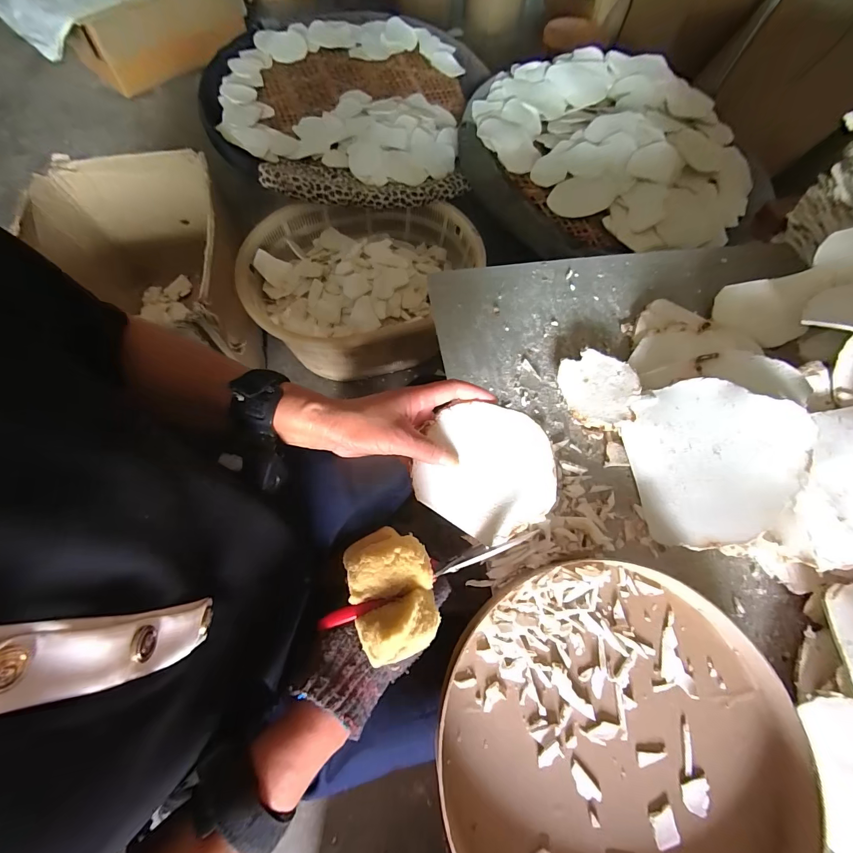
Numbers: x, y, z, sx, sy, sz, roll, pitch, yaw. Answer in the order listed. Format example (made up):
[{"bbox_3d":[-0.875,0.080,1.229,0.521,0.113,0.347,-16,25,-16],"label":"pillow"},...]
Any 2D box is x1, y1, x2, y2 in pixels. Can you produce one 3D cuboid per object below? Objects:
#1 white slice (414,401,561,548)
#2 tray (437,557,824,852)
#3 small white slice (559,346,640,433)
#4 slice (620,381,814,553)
[{"bbox_3d":[0.054,0.037,0.335,0.121,0.021,0.110,31,70,10],"label":"white slice"},{"bbox_3d":[0.166,0.276,0.326,0.297,0.037,0.286,-9,68,-6],"label":"tray"},{"bbox_3d":[0.214,-0.046,0.463,0.086,0.016,0.100,-19,69,3],"label":"small white slice"},{"bbox_3d":[0.295,0.031,0.389,0.150,0.012,0.168,-18,67,34],"label":"slice"}]

